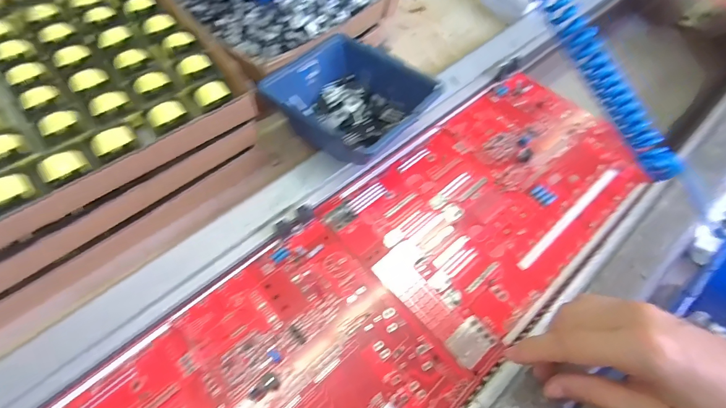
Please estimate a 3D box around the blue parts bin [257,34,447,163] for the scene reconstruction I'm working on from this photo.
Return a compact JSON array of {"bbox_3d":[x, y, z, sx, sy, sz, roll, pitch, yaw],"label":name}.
[{"bbox_3d":[-0.012,-0.097,0.380,0.140,0.063,0.117,36,63,20],"label":"blue parts bin"}]

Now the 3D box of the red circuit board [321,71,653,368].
[{"bbox_3d":[0.134,-0.015,0.370,0.300,0.012,0.188,-36,67,-21],"label":"red circuit board"}]

